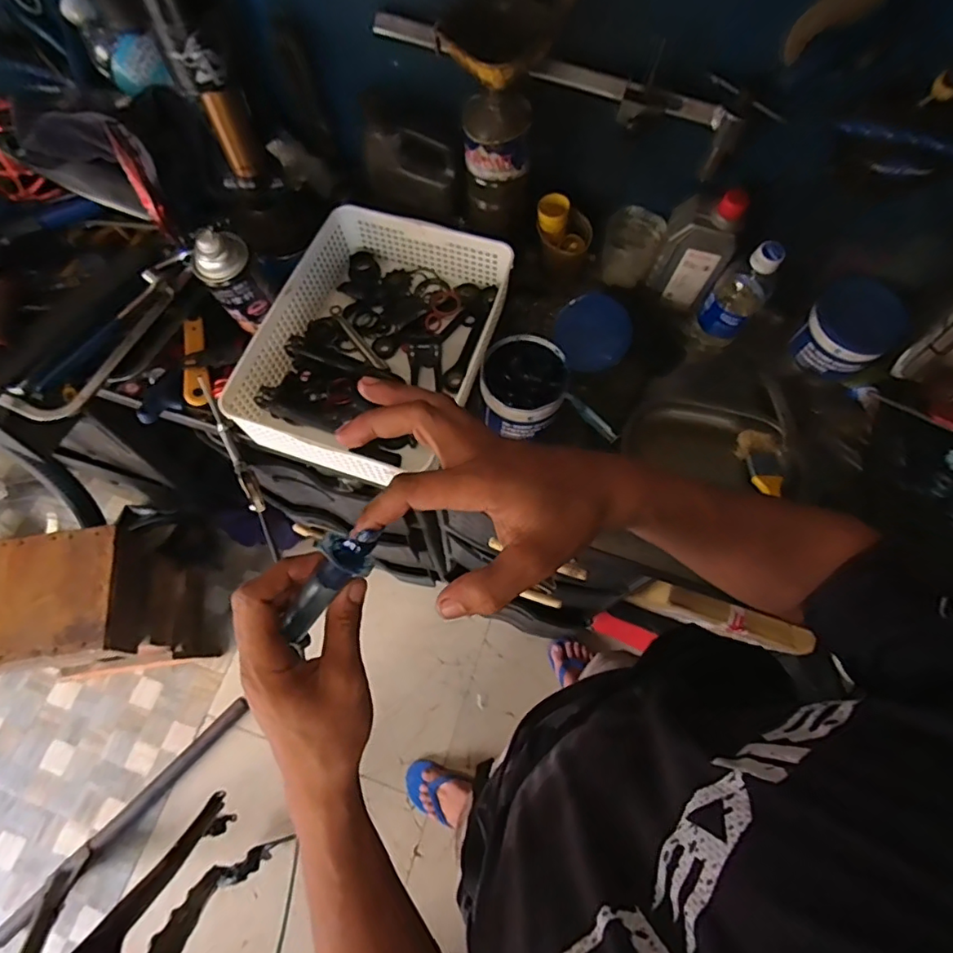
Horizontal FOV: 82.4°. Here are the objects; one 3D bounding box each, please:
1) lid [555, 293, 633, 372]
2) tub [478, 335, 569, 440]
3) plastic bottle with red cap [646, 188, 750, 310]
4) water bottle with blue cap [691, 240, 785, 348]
[{"bbox_3d":[0.154,-0.188,0.711,0.093,0.007,0.094,1,98,5],"label":"lid"},{"bbox_3d":[0.055,-0.103,0.652,0.097,0.080,0.103,0,69,-1],"label":"tub"},{"bbox_3d":[0.262,-0.274,0.666,0.088,0.148,0.044,28,71,10],"label":"plastic bottle with red cap"},{"bbox_3d":[0.323,-0.227,0.669,0.059,0.156,0.058,0,69,-1],"label":"water bottle with blue cap"}]

